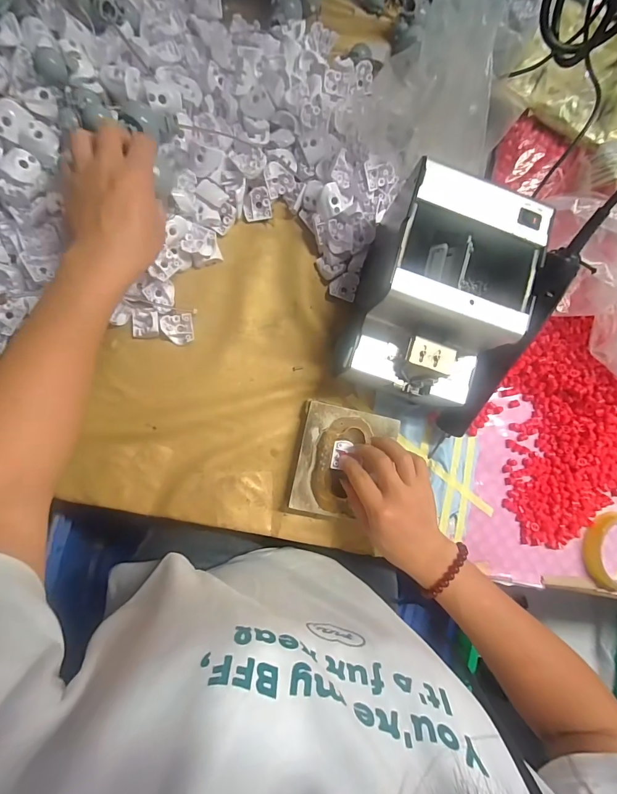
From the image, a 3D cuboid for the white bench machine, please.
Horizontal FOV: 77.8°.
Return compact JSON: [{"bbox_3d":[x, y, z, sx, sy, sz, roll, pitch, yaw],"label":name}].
[{"bbox_3d":[0.135,-0.081,0.380,0.158,0.139,0.175,24,84,-6],"label":"white bench machine"}]

